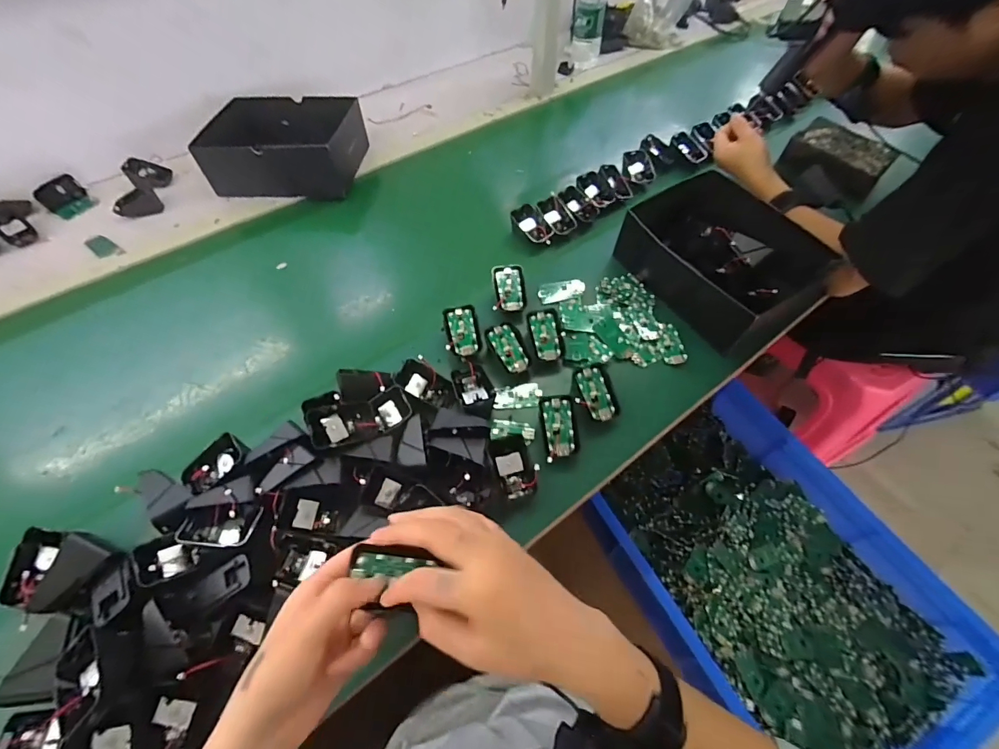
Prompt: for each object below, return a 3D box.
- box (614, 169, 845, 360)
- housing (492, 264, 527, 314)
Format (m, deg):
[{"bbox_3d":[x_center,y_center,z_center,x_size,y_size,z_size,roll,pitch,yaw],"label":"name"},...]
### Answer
[{"bbox_3d":[0.316,-0.166,0.610,0.195,0.084,0.242,-28,59,-18],"label":"box"},{"bbox_3d":[0.014,-0.120,0.597,0.046,0.018,0.076,0,71,-2],"label":"housing"}]

